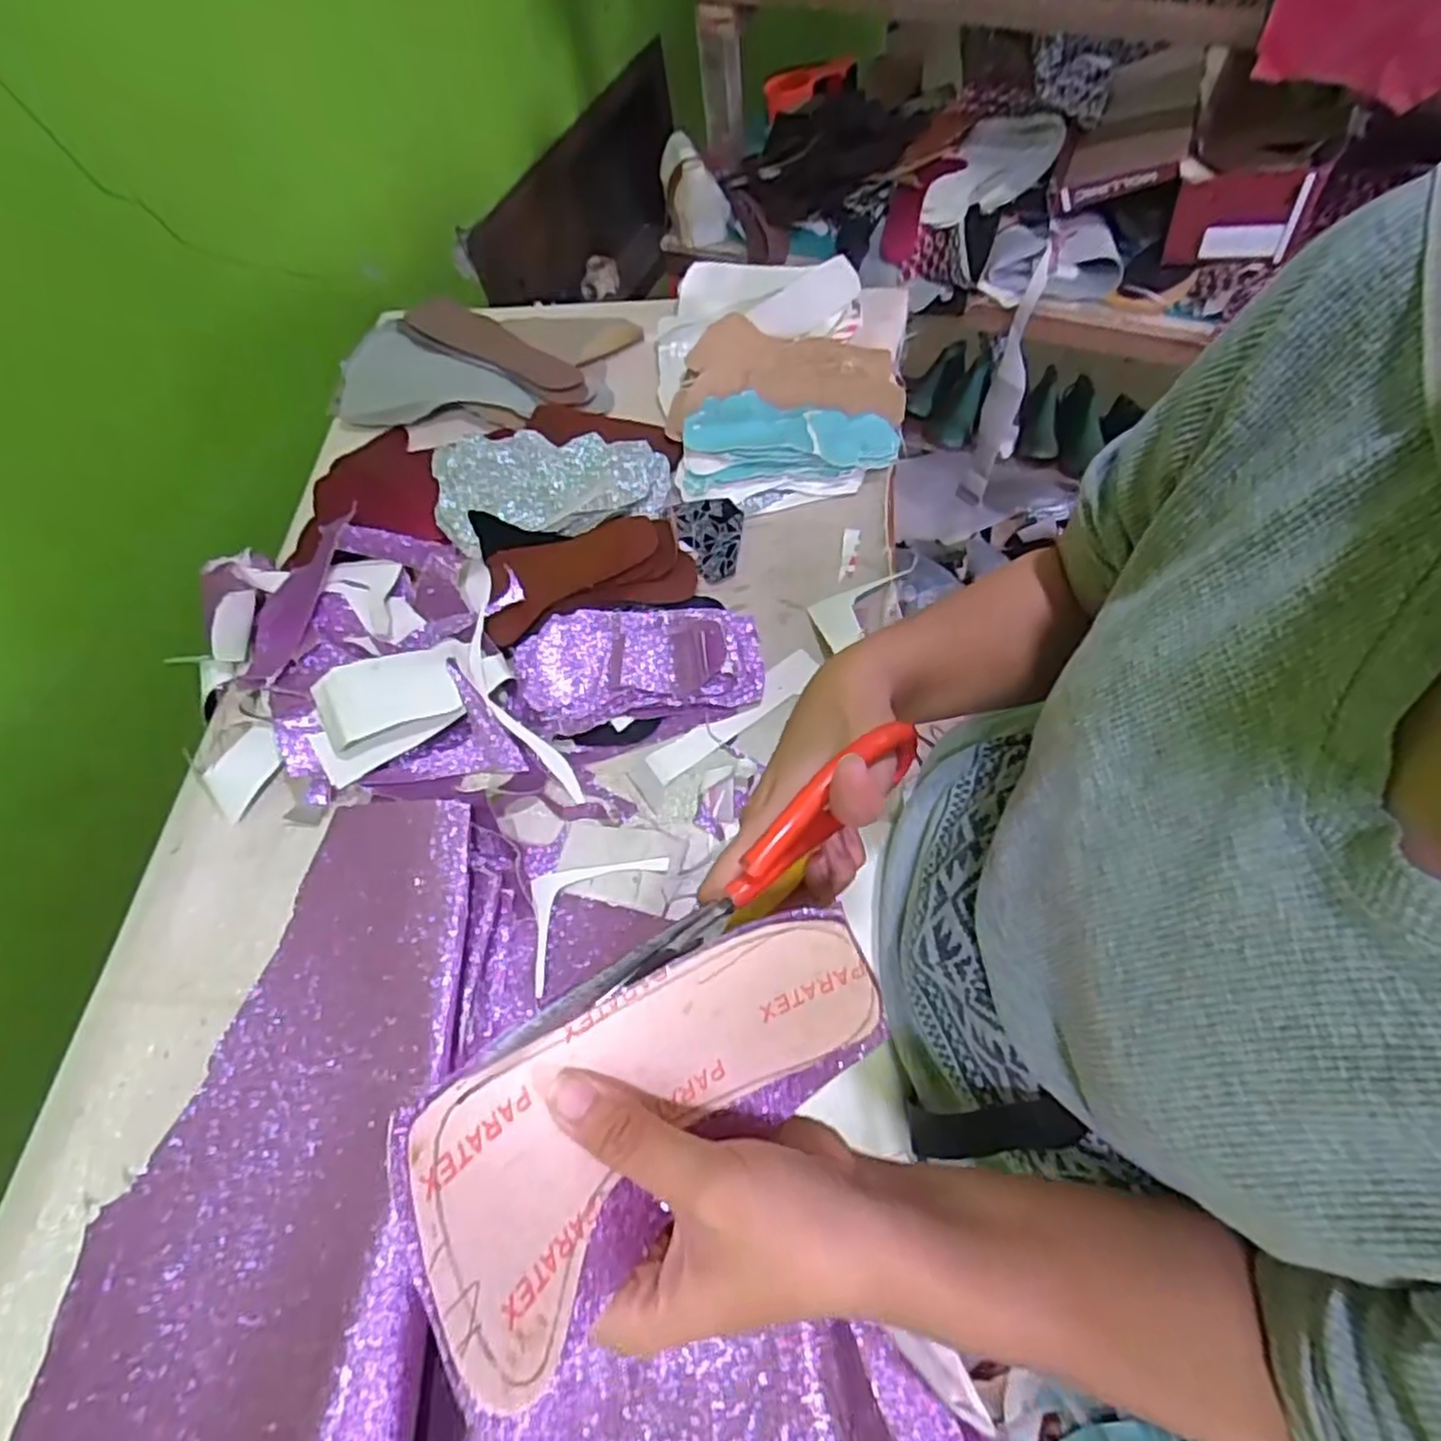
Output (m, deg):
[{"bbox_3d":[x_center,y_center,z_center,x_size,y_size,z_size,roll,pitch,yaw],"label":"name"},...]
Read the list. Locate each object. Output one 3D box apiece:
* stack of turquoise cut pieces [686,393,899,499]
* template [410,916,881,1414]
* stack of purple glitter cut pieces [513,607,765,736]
[{"bbox_3d":[0.064,-0.268,0.727,0.203,0.050,0.111,-4,62,5],"label":"stack of turquoise cut pieces"},{"bbox_3d":[-0.019,0.113,0.229,0.144,0.036,0.067,-29,66,-25],"label":"template"},{"bbox_3d":[-0.069,-0.054,0.622,0.201,0.041,0.108,-11,62,2],"label":"stack of purple glitter cut pieces"}]

